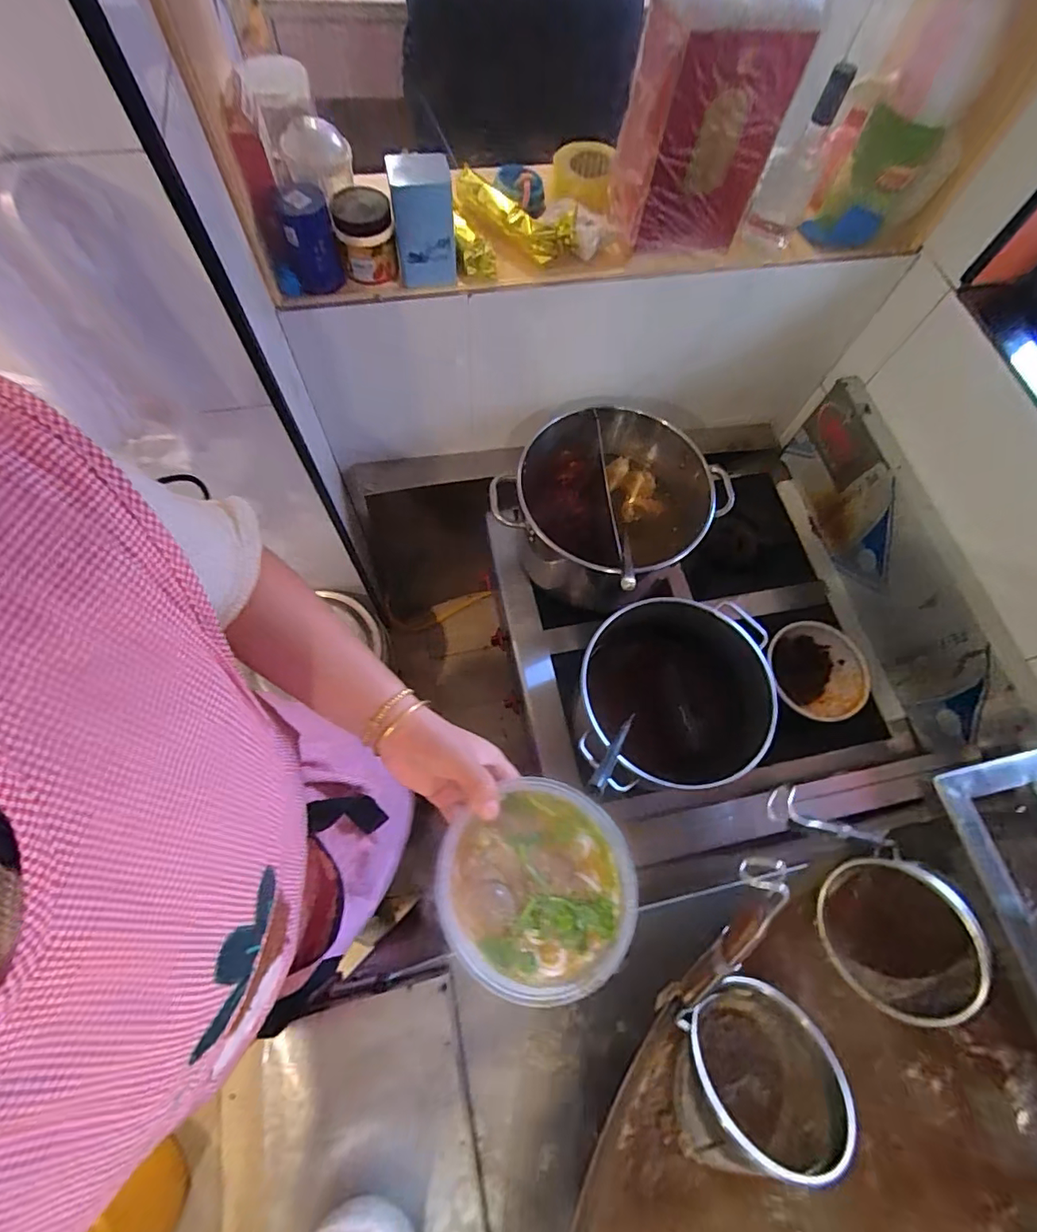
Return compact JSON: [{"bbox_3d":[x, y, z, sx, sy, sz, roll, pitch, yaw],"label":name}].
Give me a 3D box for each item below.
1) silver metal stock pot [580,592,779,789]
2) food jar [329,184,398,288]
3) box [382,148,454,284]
[{"bbox_3d":[0.254,0.161,0.955,0.348,0.272,0.303,-15,69,-9],"label":"silver metal stock pot"},{"bbox_3d":[-0.210,-0.531,0.727,0.078,0.089,0.082,-5,68,-4],"label":"food jar"},{"bbox_3d":[-0.130,-0.538,0.720,0.078,0.138,0.072,-6,68,-5],"label":"box"}]

